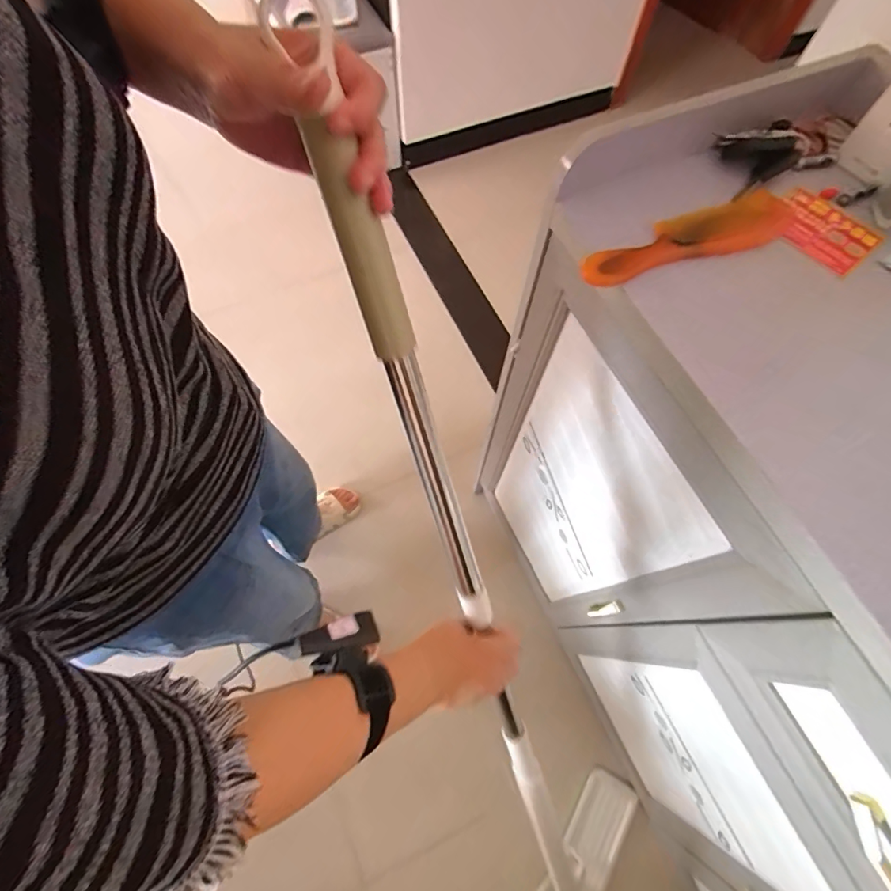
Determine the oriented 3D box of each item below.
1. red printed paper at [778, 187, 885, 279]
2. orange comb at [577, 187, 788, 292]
[{"bbox_3d":[0.337,-0.193,0.409,0.069,0.006,0.086,-40,75,-13],"label":"red printed paper"},{"bbox_3d":[0.214,-0.178,0.396,0.206,0.015,0.043,-22,71,-7],"label":"orange comb"}]

